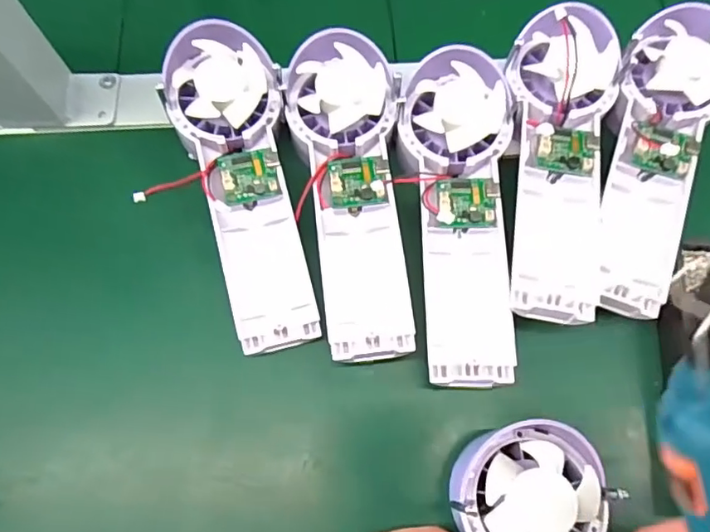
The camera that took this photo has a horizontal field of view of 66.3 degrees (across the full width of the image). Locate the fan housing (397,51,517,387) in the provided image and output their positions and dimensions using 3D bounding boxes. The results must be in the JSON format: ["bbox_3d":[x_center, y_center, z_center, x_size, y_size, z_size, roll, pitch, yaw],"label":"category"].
[{"bbox_3d":[0.052,-0.030,0.281,0.059,0.030,0.174,3,70,2],"label":"fan housing"}]

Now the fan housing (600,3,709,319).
[{"bbox_3d":[0.163,-0.058,0.287,0.056,0.031,0.172,19,72,7],"label":"fan housing"}]

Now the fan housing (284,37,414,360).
[{"bbox_3d":[-0.004,-0.040,0.286,0.059,0.035,0.173,-3,70,0],"label":"fan housing"}]

